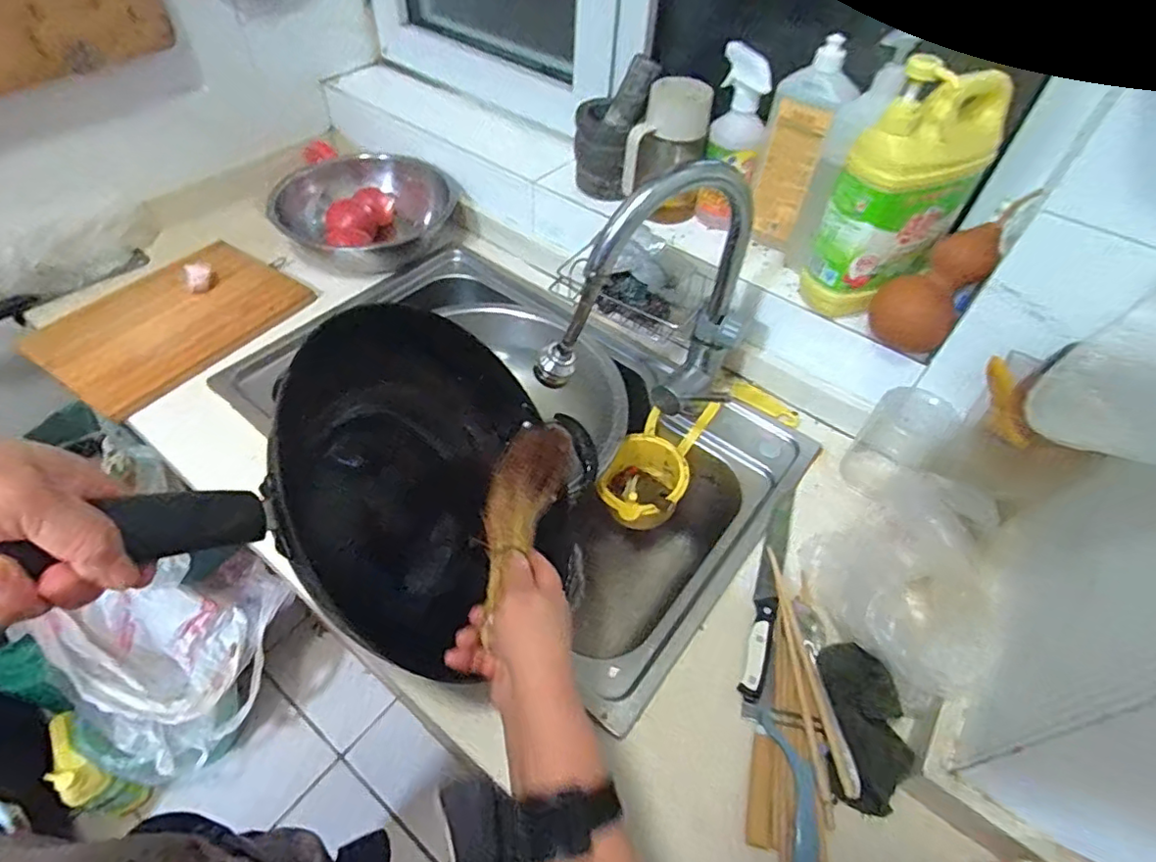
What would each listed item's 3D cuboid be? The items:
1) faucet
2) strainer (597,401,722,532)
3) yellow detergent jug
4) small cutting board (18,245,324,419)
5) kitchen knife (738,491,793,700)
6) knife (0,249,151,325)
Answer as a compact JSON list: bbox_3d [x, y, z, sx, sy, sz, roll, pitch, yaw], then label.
[{"bbox_3d":[0.079,-0.118,0.619,0.253,0.312,0.066,-22,56,-21],"label":"faucet"},{"bbox_3d":[0.097,0.055,0.792,0.104,0.126,0.172,22,52,13],"label":"strainer"},{"bbox_3d":[0.352,-0.254,0.643,0.154,0.251,0.084,-24,56,-22],"label":"yellow detergent jug"},{"bbox_3d":[-0.572,-0.161,0.835,0.235,0.025,0.306,31,57,15],"label":"small cutting board"},{"bbox_3d":[0.206,0.161,0.631,0.026,0.013,0.247,19,52,11],"label":"kitchen knife"},{"bbox_3d":[-0.772,-0.197,0.856,0.026,0.037,0.277,36,57,23],"label":"knife"}]

